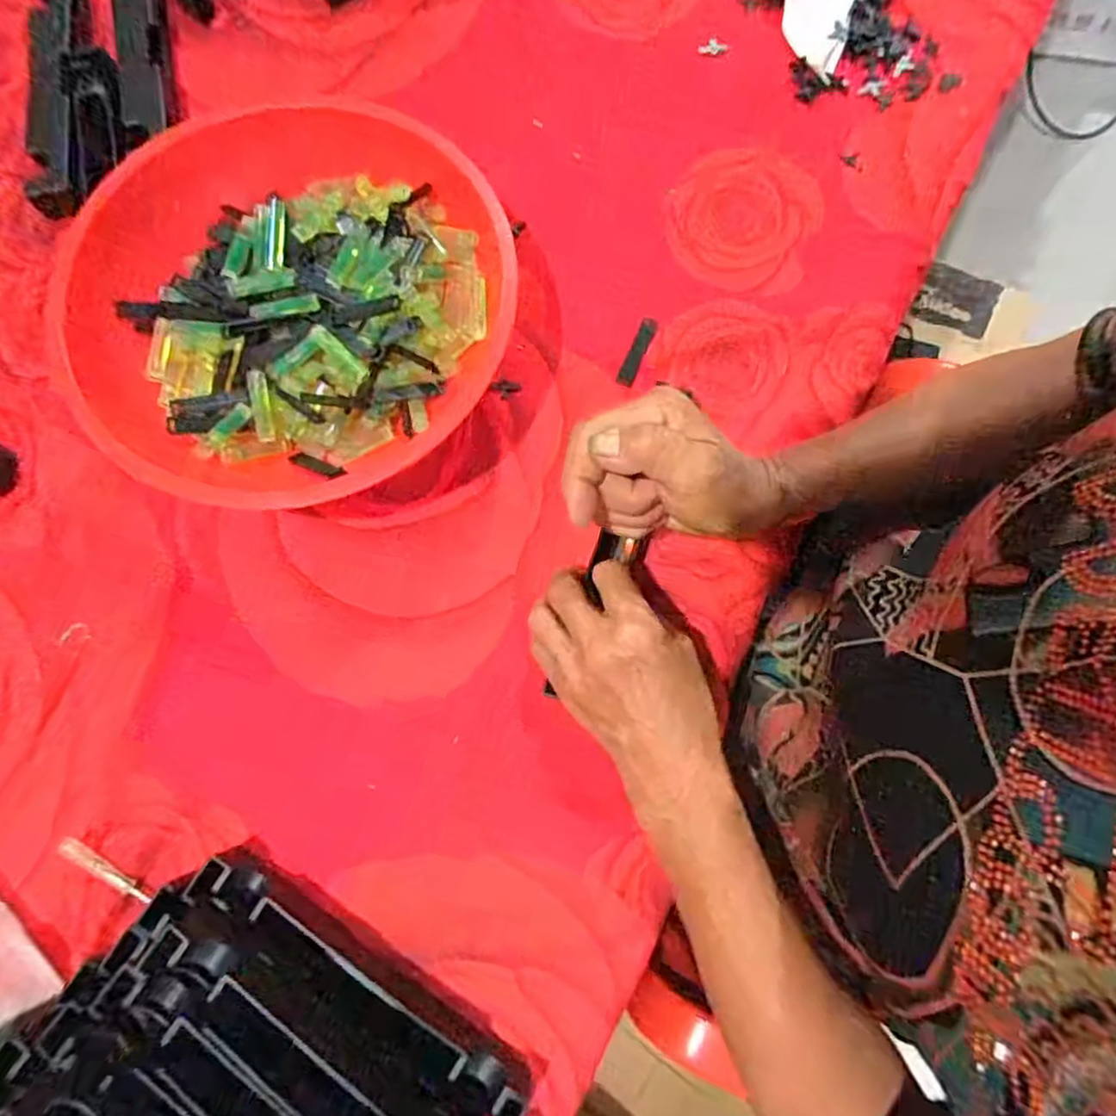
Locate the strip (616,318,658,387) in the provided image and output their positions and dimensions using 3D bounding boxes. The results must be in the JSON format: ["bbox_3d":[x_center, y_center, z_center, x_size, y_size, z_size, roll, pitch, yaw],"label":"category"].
[{"bbox_3d":[0.051,-0.133,0.425,0.011,0.004,0.047,24,86,-9],"label":"strip"}]

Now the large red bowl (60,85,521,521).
[{"bbox_3d":[-0.157,-0.147,0.388,0.239,0.075,0.245,0,78,0],"label":"large red bowl"}]

